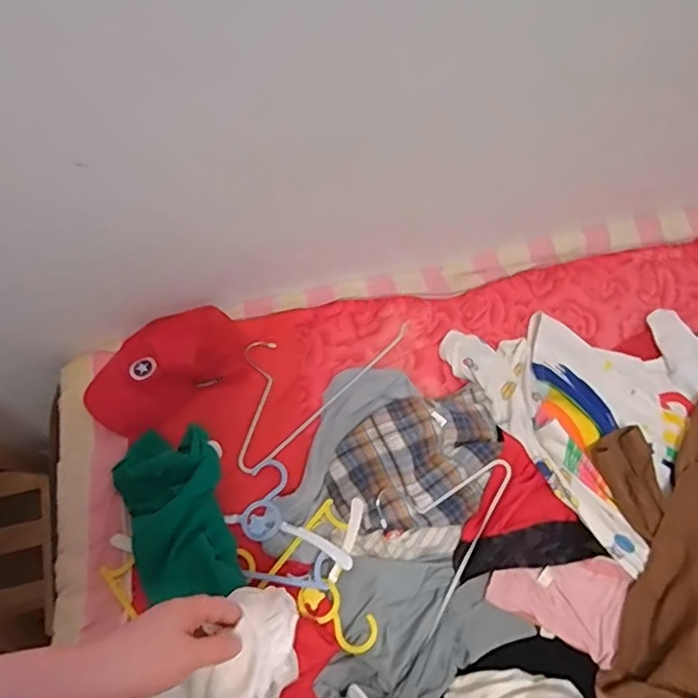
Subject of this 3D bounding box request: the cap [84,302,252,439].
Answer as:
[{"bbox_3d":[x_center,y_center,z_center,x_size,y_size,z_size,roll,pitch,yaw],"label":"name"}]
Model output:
[{"bbox_3d":[-0.284,0.026,0.924,0.250,0.084,0.149,-31,71,-17],"label":"cap"}]

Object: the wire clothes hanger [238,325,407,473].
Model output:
[{"bbox_3d":[-0.076,0.030,0.966,0.348,0.019,0.160,-39,72,-19],"label":"wire clothes hanger"}]

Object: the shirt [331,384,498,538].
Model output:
[{"bbox_3d":[0.100,0.166,0.882,0.260,0.052,0.196,-10,66,-8],"label":"shirt"}]

